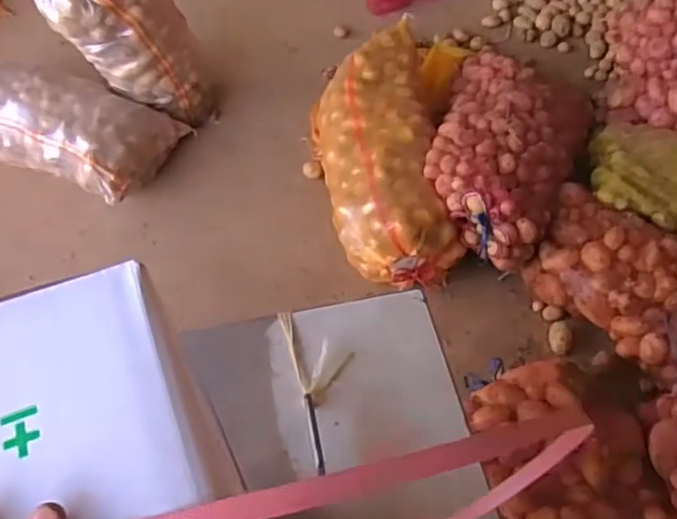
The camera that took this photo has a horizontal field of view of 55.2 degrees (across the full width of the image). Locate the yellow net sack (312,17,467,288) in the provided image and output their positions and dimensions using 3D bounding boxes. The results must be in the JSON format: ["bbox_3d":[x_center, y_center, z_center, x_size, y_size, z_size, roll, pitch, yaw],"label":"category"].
[{"bbox_3d":[0.107,-0.292,1.761,0.327,0.232,0.764,-6,62,-1],"label":"yellow net sack"}]

